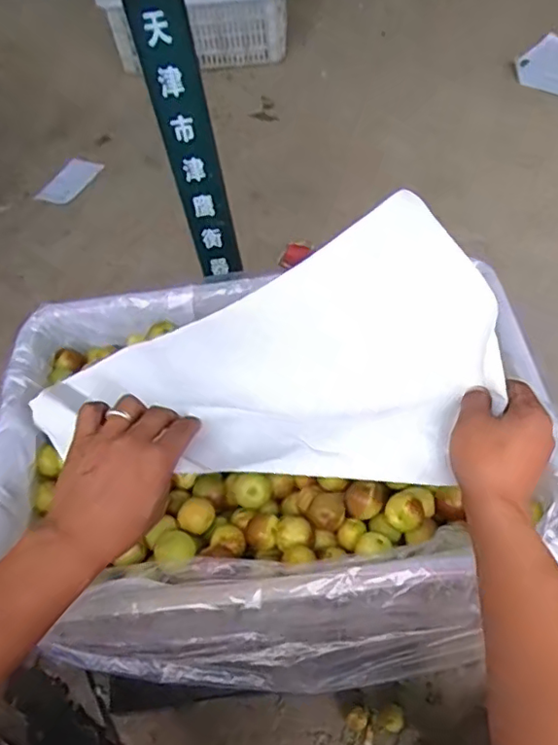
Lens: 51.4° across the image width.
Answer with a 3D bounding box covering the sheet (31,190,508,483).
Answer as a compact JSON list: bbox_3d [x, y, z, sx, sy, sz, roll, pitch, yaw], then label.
[{"bbox_3d":[-0.023,-0.001,0.492,0.407,0.177,0.165,-7,51,-1],"label":"sheet"}]

